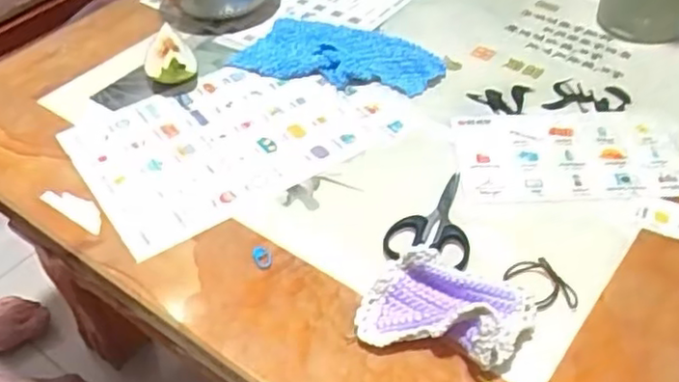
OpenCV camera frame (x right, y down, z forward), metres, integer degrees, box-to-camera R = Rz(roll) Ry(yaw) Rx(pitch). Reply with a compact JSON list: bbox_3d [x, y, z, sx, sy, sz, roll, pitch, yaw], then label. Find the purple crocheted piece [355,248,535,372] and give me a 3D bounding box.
[{"bbox_3d":[0.079,0.083,0.508,0.124,0.043,0.082,13,47,16],"label":"purple crocheted piece"}]

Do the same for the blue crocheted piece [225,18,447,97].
[{"bbox_3d":[-0.001,-0.154,0.770,0.224,0.022,0.090,11,46,14],"label":"blue crocheted piece"}]

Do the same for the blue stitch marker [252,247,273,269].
[{"bbox_3d":[-0.064,0.054,0.571,0.015,0.004,0.022,-17,46,-14],"label":"blue stitch marker"}]

